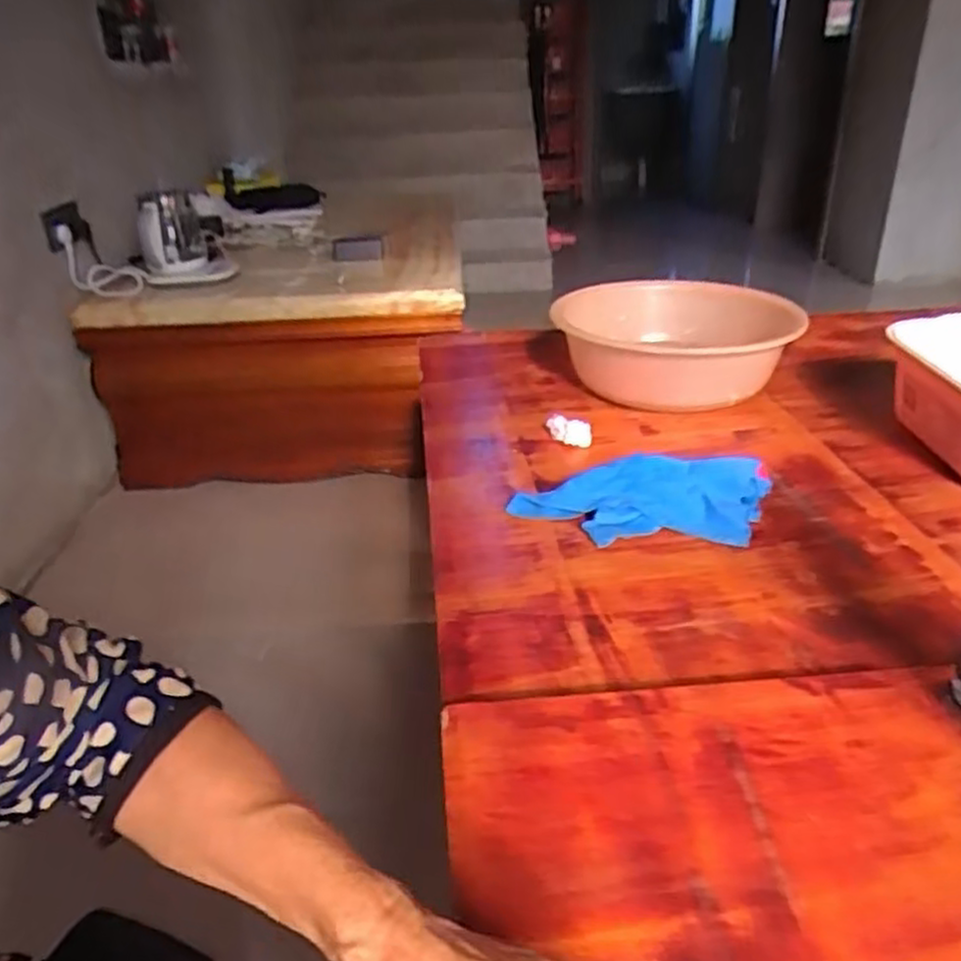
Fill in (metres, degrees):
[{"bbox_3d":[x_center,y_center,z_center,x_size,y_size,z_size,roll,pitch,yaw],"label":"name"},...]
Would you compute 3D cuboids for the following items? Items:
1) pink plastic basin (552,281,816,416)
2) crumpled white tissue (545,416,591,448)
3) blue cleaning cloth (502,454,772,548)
[{"bbox_3d":[0.264,-0.182,1.070,0.299,0.110,0.299,-2,27,1],"label":"pink plastic basin"},{"bbox_3d":[0.106,-0.061,0.939,0.057,0.025,0.030,7,28,19],"label":"crumpled white tissue"},{"bbox_3d":[0.177,0.020,0.771,0.265,0.034,0.128,-9,27,-12],"label":"blue cleaning cloth"}]

